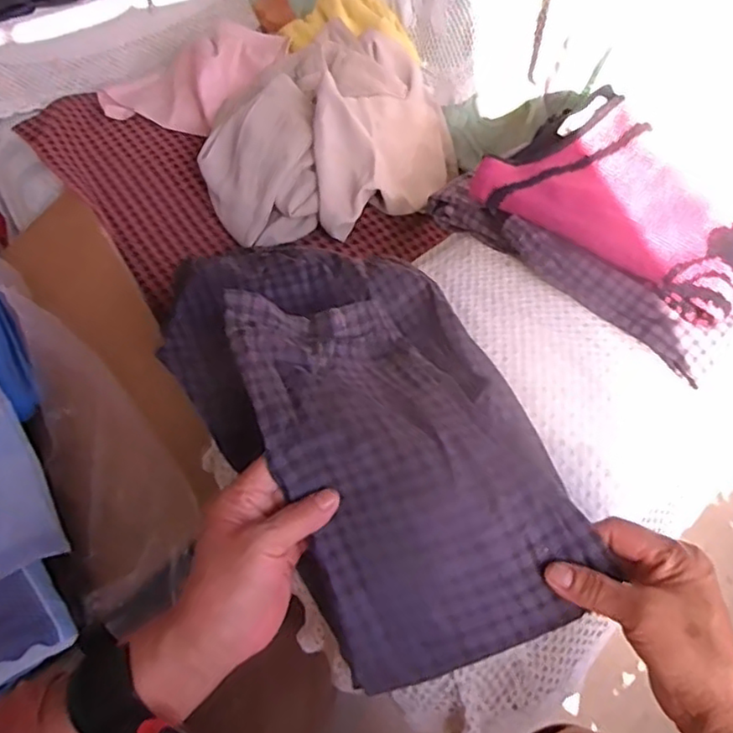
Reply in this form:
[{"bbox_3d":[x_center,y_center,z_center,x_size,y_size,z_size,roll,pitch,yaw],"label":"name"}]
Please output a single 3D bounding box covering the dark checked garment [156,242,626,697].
[{"bbox_3d":[0.006,0.021,0.459,0.209,0.099,0.358,-29,58,-21],"label":"dark checked garment"}]

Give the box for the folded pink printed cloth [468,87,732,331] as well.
[{"bbox_3d":[0.257,-0.162,0.585,0.266,0.047,0.186,37,60,24],"label":"folded pink printed cloth"}]

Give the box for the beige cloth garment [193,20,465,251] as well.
[{"bbox_3d":[-0.048,-0.296,0.816,0.260,0.109,0.323,22,55,15],"label":"beige cloth garment"}]

